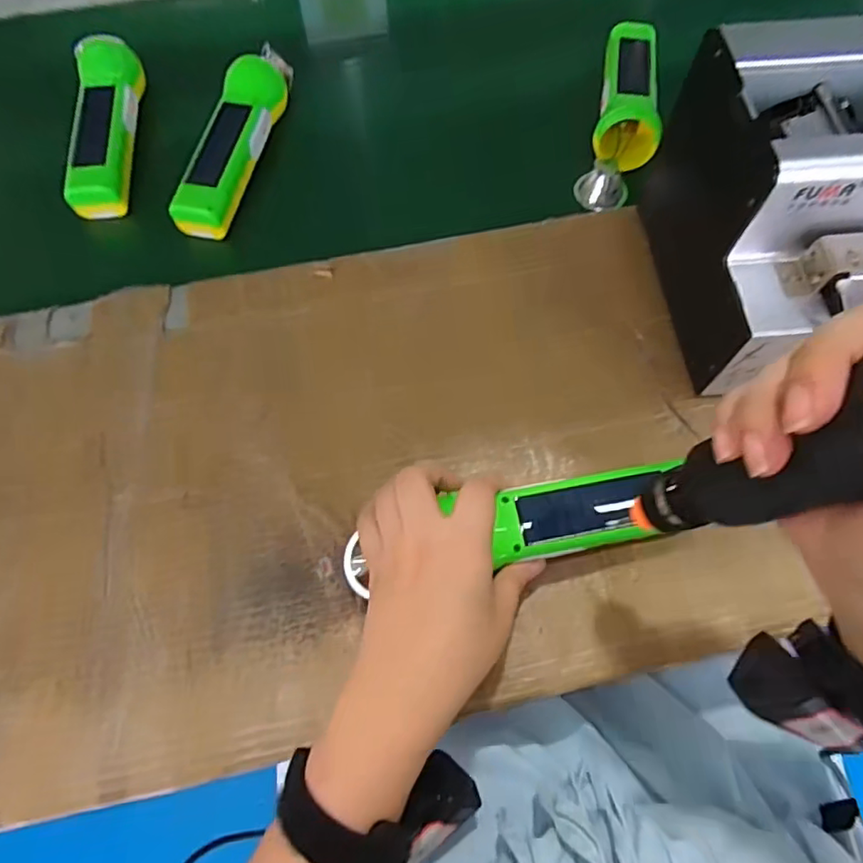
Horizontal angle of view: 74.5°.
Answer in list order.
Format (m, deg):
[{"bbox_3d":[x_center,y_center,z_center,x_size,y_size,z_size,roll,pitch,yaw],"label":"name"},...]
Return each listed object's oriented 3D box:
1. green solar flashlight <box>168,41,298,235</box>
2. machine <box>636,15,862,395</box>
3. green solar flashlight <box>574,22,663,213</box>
[{"bbox_3d":[-0.165,-0.258,0.480,0.048,0.033,0.203,13,69,6],"label":"green solar flashlight"},{"bbox_3d":[0.234,-0.144,0.368,0.122,0.142,0.172,-6,68,-1],"label":"machine"},{"bbox_3d":[0.173,-0.290,0.493,0.054,0.060,0.194,14,69,7],"label":"green solar flashlight"}]

